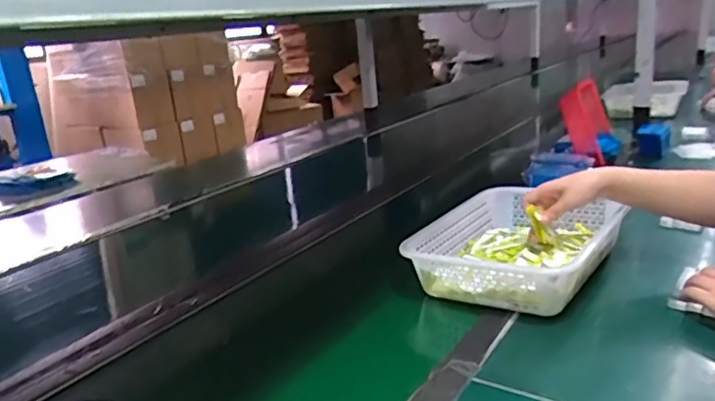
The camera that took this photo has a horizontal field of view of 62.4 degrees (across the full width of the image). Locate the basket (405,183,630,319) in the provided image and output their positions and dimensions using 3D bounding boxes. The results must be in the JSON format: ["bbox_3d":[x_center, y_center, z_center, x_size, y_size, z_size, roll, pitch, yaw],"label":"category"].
[{"bbox_3d":[0.257,0.067,0.934,0.265,0.082,0.367,8,21,38],"label":"basket"}]

